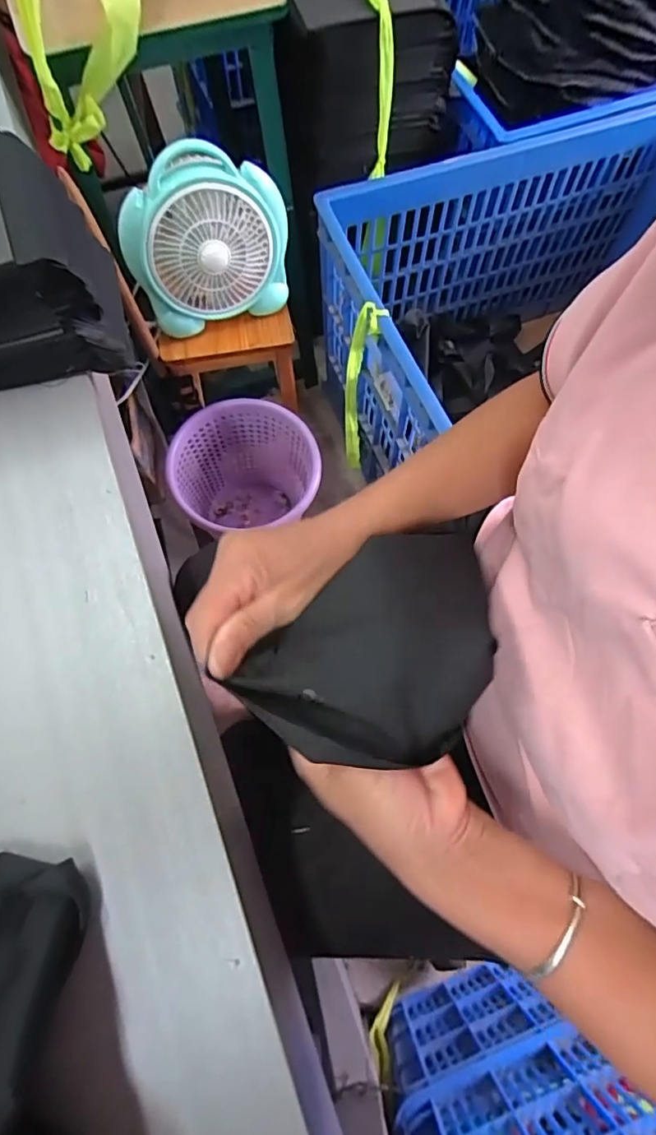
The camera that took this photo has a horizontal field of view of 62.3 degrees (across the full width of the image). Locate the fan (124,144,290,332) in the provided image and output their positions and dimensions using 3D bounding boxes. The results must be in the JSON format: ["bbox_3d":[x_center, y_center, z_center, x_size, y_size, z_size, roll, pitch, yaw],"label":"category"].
[{"bbox_3d":[-0.179,-0.481,0.814,0.239,0.212,0.093,-15,70,-6],"label":"fan"}]

